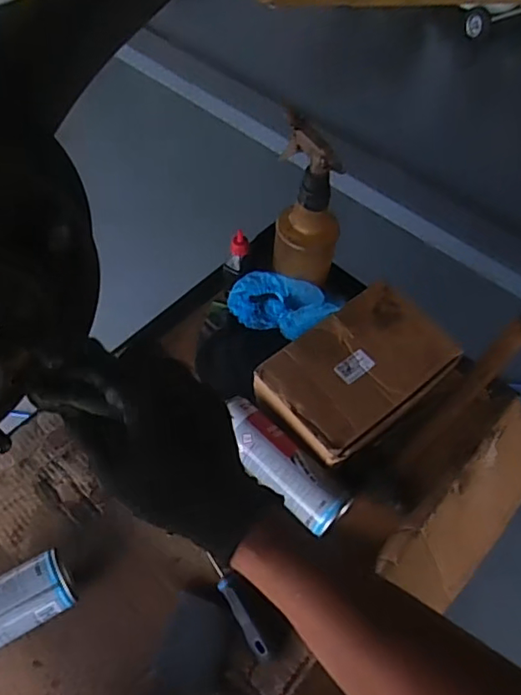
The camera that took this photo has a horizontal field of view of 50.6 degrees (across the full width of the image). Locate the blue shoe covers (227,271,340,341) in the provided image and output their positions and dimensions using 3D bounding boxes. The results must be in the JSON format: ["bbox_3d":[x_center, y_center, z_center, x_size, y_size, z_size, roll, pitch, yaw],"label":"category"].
[{"bbox_3d":[0.028,-0.059,0.800,0.155,0.069,0.070,25,62,12],"label":"blue shoe covers"}]

